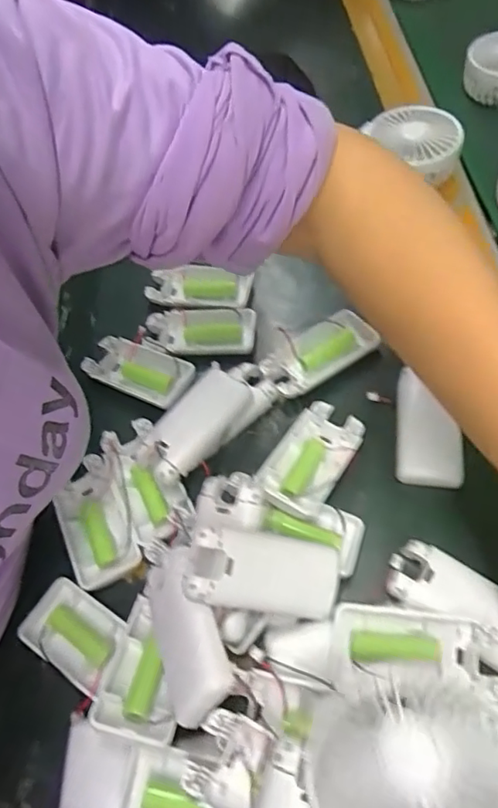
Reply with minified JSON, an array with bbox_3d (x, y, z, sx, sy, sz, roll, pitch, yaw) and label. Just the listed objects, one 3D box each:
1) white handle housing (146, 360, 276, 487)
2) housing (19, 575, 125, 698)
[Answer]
[{"bbox_3d":[-0.031,0.008,0.420,0.045,0.025,0.115,38,69,24],"label":"white handle housing"},{"bbox_3d":[-0.115,0.150,0.364,0.067,0.017,0.045,28,66,21],"label":"housing"}]

